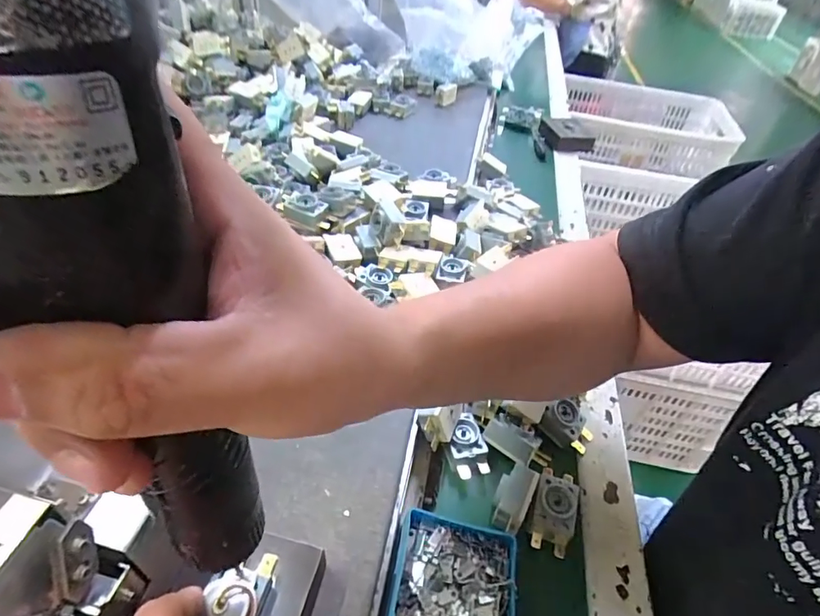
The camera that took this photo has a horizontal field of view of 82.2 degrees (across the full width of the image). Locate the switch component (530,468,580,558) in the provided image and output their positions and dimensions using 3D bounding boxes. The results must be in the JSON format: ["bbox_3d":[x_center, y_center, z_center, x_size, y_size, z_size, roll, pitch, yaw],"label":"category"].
[{"bbox_3d":[0.098,0.135,0.319,0.027,0.015,0.054,18,43,11],"label":"switch component"}]

